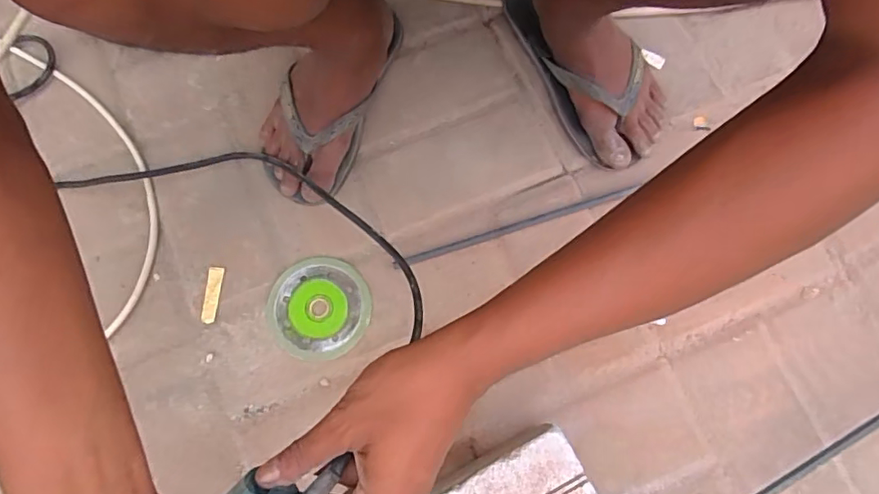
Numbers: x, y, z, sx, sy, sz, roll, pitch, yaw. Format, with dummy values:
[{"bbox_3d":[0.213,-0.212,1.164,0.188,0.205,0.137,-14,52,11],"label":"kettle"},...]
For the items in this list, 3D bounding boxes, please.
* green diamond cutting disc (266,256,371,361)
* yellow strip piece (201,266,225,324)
[{"bbox_3d":[-0.123,0.061,0.553,0.102,0.004,0.099,0,75,1],"label":"green diamond cutting disc"},{"bbox_3d":[-0.234,0.049,0.557,0.015,0.004,0.056,6,75,3],"label":"yellow strip piece"}]

